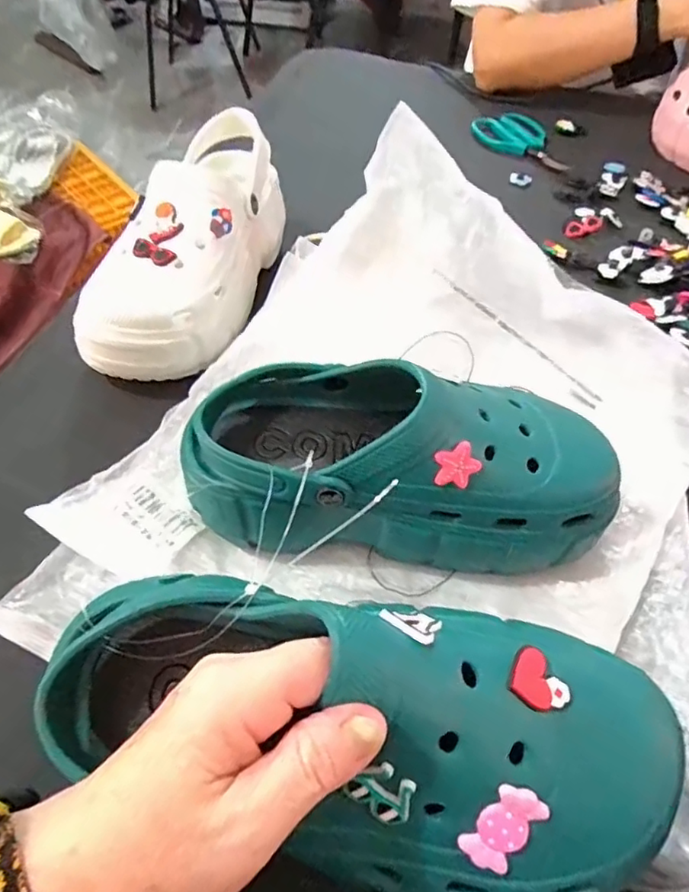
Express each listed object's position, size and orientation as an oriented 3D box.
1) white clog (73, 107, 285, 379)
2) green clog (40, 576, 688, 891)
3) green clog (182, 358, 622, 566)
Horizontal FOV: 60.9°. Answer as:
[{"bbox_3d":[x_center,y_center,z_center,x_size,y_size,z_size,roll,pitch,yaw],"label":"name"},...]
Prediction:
[{"bbox_3d":[-0.116,-0.161,0.467,0.092,0.099,0.242,15,54,11],"label":"white clog"},{"bbox_3d":[0.003,0.114,0.248,0.241,0.098,0.119,9,97,-3],"label":"green clog"},{"bbox_3d":[0.033,0.003,0.347,0.246,0.099,0.096,3,53,2],"label":"green clog"}]

